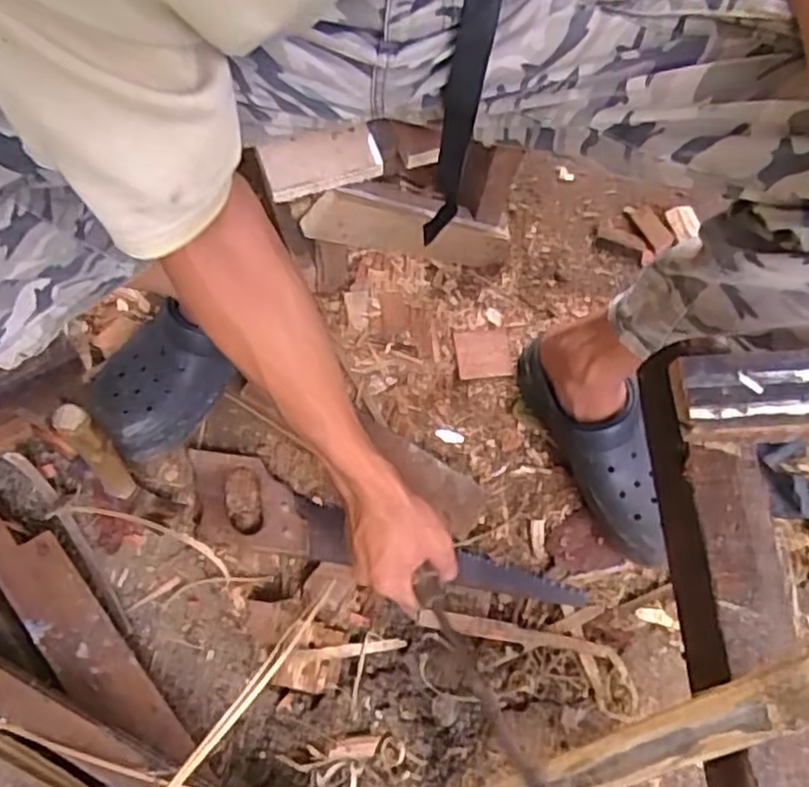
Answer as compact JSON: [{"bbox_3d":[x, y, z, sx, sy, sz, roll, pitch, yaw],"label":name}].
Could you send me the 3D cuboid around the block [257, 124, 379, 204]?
[{"bbox_3d":[-0.074,-0.206,0.626,0.101,0.017,0.051,-16,70,-9],"label":"block"}]

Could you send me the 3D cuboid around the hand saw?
[{"bbox_3d":[-0.021,0.144,0.734,0.422,0.032,0.092,12,68,3],"label":"hand saw"}]

